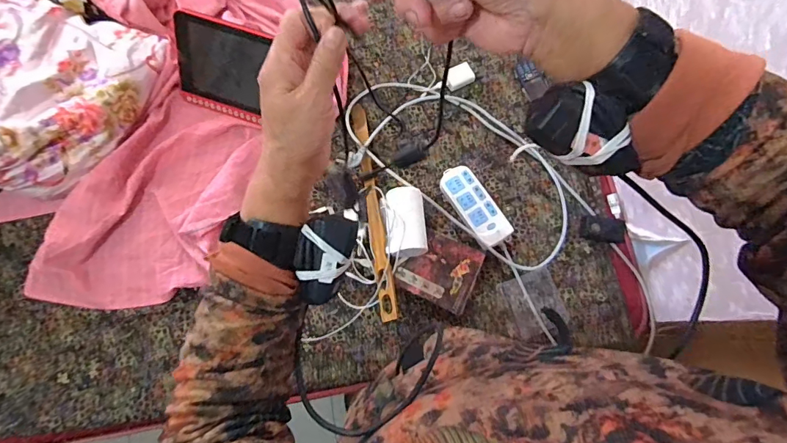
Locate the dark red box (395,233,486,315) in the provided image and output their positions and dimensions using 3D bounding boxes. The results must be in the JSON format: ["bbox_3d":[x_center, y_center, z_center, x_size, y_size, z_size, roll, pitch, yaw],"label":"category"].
[{"bbox_3d":[0.096,0.094,0.899,0.146,0.023,0.137,27,78,5],"label":"dark red box"}]

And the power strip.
[{"bbox_3d":[0.170,-0.035,0.932,0.074,0.023,0.181,-32,80,-8],"label":"power strip"}]

